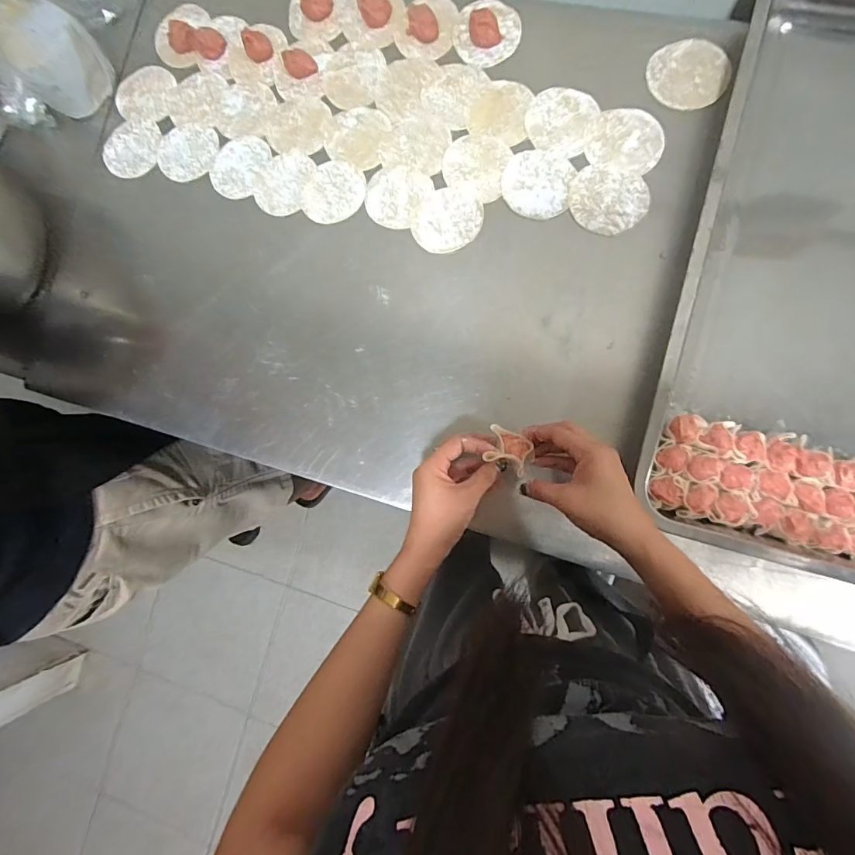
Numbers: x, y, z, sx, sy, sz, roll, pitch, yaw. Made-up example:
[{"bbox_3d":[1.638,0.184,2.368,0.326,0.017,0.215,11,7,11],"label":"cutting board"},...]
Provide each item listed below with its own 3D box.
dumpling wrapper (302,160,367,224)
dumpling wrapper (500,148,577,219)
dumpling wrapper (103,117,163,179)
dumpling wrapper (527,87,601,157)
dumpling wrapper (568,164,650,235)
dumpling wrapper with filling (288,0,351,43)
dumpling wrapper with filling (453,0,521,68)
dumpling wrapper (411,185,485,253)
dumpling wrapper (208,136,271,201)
[{"bbox_3d":[-0.113,-0.283,0.536,0.075,0.004,0.077,-1,85,6],"label":"dumpling wrapper"},{"bbox_3d":[0.122,-0.272,0.498,0.076,0.004,0.076,-1,86,9],"label":"dumpling wrapper"},{"bbox_3d":[-0.383,-0.364,0.578,0.078,0.004,0.078,9,88,8],"label":"dumpling wrapper"},{"bbox_3d":[0.148,-0.345,0.498,0.072,0.004,0.076,-1,86,9],"label":"dumpling wrapper"},{"bbox_3d":[0.196,-0.250,0.486,0.083,0.004,0.074,24,90,10],"label":"dumpling wrapper"},{"bbox_3d":[-0.134,-0.517,0.551,0.075,0.009,0.074,-1,86,9],"label":"dumpling wrapper with filling"},{"bbox_3d":[0.068,-0.463,0.513,0.074,0.019,0.083,-8,85,8],"label":"dumpling wrapper with filling"},{"bbox_3d":[0.022,-0.238,0.509,0.081,0.004,0.073,-9,84,8],"label":"dumpling wrapper"},{"bbox_3d":[-0.236,-0.327,0.556,0.070,0.004,0.081,29,91,10],"label":"dumpling wrapper"}]

